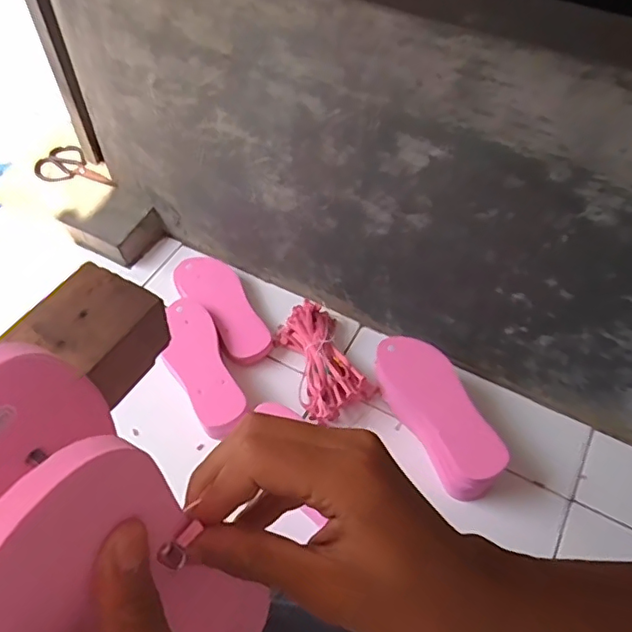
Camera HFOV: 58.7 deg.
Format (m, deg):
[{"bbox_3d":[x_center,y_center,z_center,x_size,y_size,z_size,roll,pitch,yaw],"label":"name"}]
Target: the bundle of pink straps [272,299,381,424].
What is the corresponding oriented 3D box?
[{"bbox_3d":[0.010,0.068,0.923,0.120,0.053,0.201,-20,55,-15],"label":"bundle of pink straps"}]

